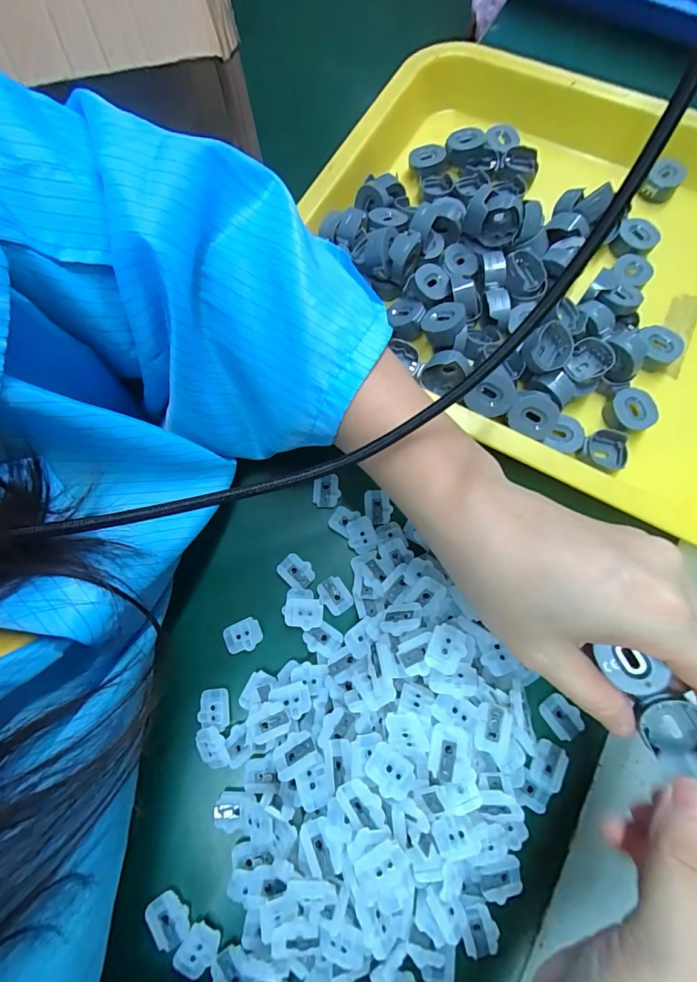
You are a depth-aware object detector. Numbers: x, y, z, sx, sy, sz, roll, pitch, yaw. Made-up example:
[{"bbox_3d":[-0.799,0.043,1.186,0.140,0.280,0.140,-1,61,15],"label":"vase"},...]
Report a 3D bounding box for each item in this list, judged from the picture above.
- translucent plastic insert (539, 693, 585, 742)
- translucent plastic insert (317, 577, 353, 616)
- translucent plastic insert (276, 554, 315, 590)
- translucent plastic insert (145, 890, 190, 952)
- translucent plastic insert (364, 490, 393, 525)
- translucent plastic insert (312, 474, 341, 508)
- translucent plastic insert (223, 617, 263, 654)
[{"bbox_3d":[0.116,0.123,0.218,0.018,0.004,0.021,-33,76,-7],"label":"translucent plastic insert"},{"bbox_3d":[-0.008,0.062,0.237,0.016,0.004,0.021,-35,76,-8],"label":"translucent plastic insert"},{"bbox_3d":[-0.031,0.049,0.244,0.022,0.005,0.017,36,78,11],"label":"translucent plastic insert"},{"bbox_3d":[-0.090,0.214,0.199,0.017,0.005,0.021,-33,76,-7],"label":"translucent plastic insert"},{"bbox_3d":[0.019,0.010,0.251,0.017,0.004,0.021,-4,74,1],"label":"translucent plastic insert"},{"bbox_3d":[-0.014,0.000,0.256,0.017,0.004,0.021,1,74,2],"label":"translucent plastic insert"},{"bbox_3d":[-0.062,0.085,0.235,0.022,0.004,0.017,-23,75,-5],"label":"translucent plastic insert"}]

